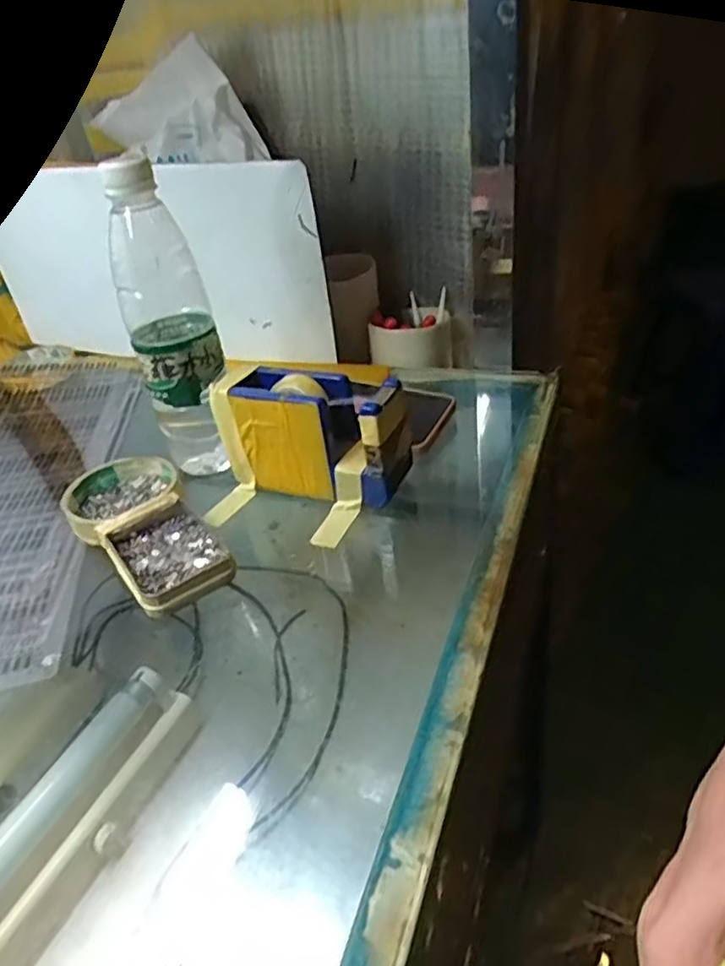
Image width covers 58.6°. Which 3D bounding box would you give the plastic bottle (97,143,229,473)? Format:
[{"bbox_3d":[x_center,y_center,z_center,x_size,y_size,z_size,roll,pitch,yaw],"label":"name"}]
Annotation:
[{"bbox_3d":[-0.139,-0.112,0.475,0.062,0.219,0.072,-18,36,-11],"label":"plastic bottle"}]

